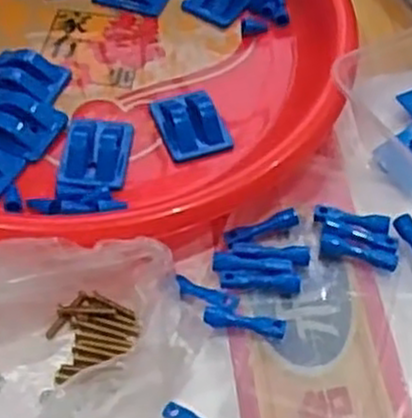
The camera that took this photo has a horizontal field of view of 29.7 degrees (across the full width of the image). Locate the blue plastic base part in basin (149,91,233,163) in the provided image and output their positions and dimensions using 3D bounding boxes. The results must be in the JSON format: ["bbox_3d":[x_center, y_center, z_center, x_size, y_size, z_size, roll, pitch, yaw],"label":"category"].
[{"bbox_3d":[-0.008,-0.046,0.413,0.033,0.014,0.035,-17,56,-13],"label":"blue plastic base part in basin"}]

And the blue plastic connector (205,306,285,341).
[{"bbox_3d":[0.017,0.051,0.348,0.037,0.012,0.009,7,54,4],"label":"blue plastic connector"}]

